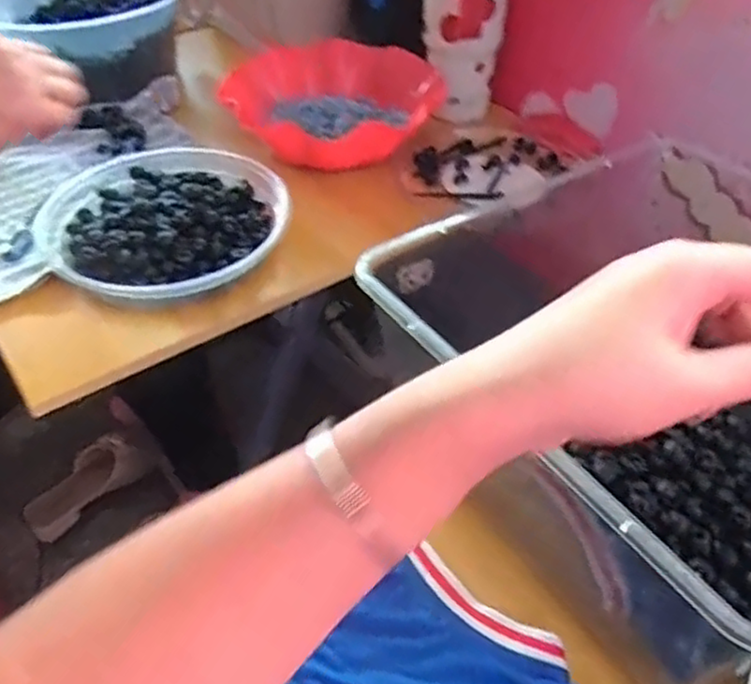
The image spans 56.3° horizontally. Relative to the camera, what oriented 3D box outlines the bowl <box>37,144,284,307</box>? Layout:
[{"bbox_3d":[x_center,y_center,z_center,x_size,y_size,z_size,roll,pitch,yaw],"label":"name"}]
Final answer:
[{"bbox_3d":[-0.179,-0.105,0.599,0.192,0.045,0.207,-1,43,1],"label":"bowl"}]

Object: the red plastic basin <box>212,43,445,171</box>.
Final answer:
[{"bbox_3d":[-0.041,-0.261,0.772,0.224,0.057,0.224,-1,43,1],"label":"red plastic basin"}]

